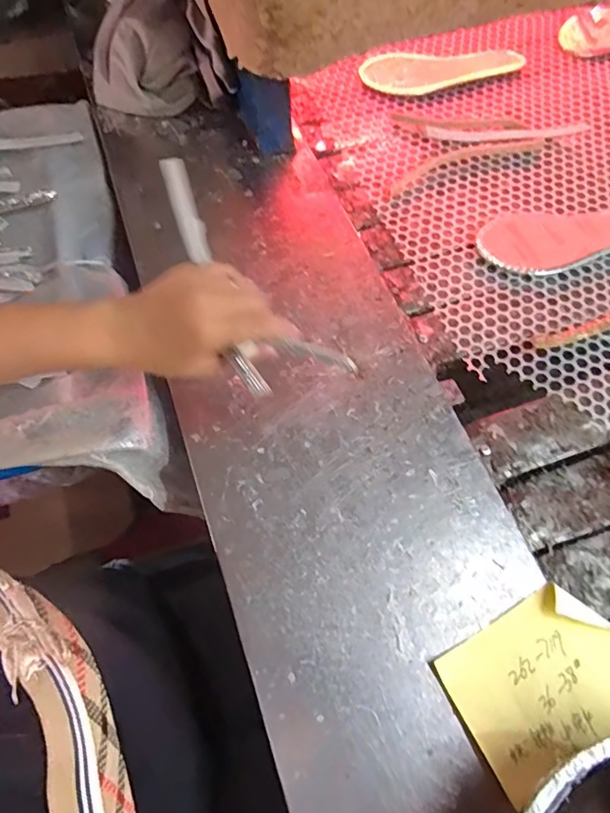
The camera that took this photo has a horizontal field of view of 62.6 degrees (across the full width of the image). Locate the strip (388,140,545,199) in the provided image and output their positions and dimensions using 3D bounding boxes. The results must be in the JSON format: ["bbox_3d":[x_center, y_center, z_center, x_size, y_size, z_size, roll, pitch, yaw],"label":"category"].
[{"bbox_3d":[0.199,-0.311,0.633,0.215,0.006,0.040,-21,66,-8],"label":"strip"}]

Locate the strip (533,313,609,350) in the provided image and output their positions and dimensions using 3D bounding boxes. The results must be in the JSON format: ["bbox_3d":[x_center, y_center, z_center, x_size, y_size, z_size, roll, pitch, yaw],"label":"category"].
[{"bbox_3d":[0.320,-0.091,0.528,0.170,0.004,0.020,-20,66,-7],"label":"strip"}]

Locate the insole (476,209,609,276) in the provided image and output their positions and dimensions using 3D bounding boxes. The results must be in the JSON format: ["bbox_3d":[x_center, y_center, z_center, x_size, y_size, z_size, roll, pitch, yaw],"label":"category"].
[{"bbox_3d":[0.315,-0.195,0.575,0.229,0.008,0.086,-8,65,-2],"label":"insole"}]

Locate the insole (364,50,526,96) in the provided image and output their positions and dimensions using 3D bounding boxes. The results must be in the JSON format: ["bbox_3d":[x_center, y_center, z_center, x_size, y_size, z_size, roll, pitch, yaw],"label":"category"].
[{"bbox_3d":[0.195,-0.469,0.697,0.230,0.020,0.071,-10,65,-2],"label":"insole"}]

